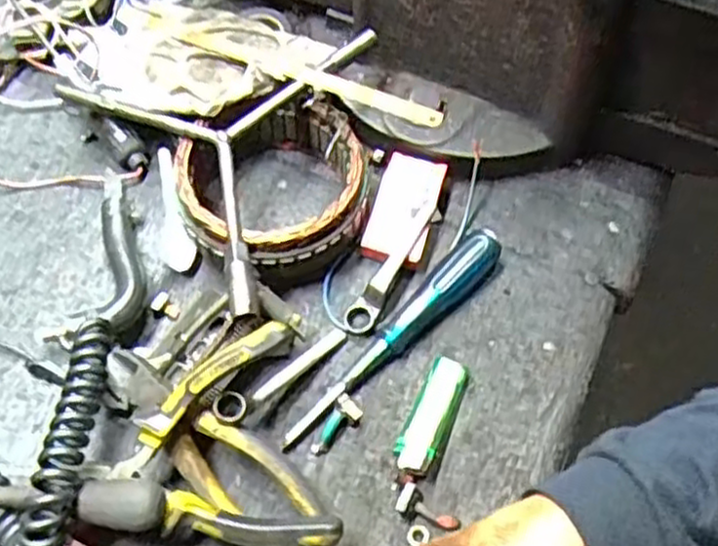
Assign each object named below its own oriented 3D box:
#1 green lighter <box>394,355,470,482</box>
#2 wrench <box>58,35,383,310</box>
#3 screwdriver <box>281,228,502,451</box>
[{"bbox_3d":[0.047,0.091,0.499,0.028,0.017,0.081,19,64,9],"label":"green lighter"},{"bbox_3d":[-0.115,-0.096,0.507,0.188,0.039,0.205,19,64,9],"label":"wrench"},{"bbox_3d":[0.027,0.040,0.513,0.024,0.027,0.200,39,68,18],"label":"screwdriver"}]

